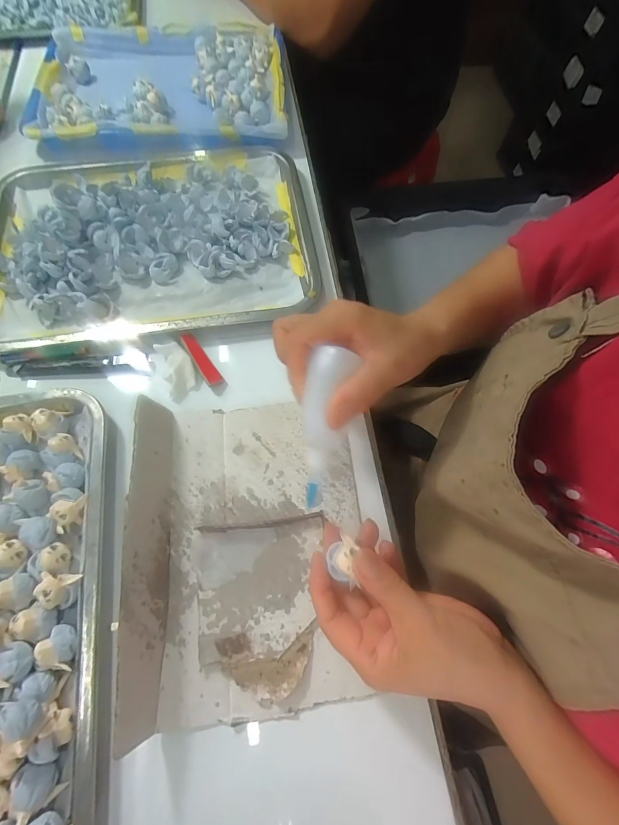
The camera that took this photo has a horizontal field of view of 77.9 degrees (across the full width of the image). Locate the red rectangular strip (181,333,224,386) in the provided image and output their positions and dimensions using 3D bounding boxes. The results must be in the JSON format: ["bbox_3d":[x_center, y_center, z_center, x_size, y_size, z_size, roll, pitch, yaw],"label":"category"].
[{"bbox_3d":[-0.104,-0.051,0.369,0.015,0.011,0.058,-32,71,-15],"label":"red rectangular strip"}]

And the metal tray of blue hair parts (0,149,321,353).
[{"bbox_3d":[-0.171,-0.198,0.410,0.336,0.033,0.252,-7,67,-5],"label":"metal tray of blue hair parts"}]

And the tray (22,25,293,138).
[{"bbox_3d":[-0.200,-0.462,0.521,0.333,0.025,0.252,2,66,-1],"label":"tray"}]

